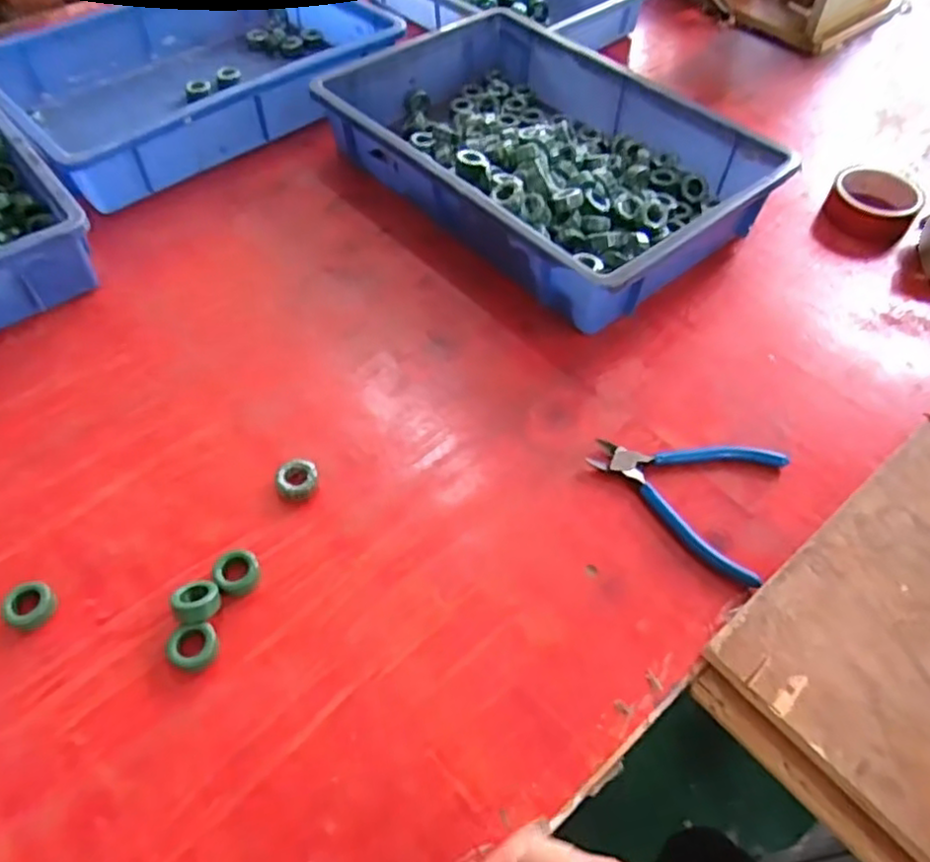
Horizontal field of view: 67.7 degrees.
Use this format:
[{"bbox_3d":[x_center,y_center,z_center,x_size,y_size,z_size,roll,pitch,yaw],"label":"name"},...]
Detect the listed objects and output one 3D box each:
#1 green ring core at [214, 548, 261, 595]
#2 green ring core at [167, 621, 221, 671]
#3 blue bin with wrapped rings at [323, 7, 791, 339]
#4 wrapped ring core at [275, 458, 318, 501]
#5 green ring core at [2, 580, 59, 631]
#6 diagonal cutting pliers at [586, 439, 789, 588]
[{"bbox_3d":[-0.159,0.099,0.484,0.028,0.014,0.030,0,54,0],"label":"green ring core"},{"bbox_3d":[-0.177,0.141,0.452,0.031,0.012,0.029,0,54,0],"label":"green ring core"},{"bbox_3d":[0.077,-0.295,0.736,0.282,0.080,0.424,-37,62,-24],"label":"blue bin with wrapped rings"},{"bbox_3d":[-0.129,0.037,0.532,0.029,0.015,0.031,-2,54,-2],"label":"wrapped ring core"},{"bbox_3d":[-0.294,0.118,0.469,0.033,0.013,0.031,0,54,0],"label":"green ring core"},{"bbox_3d":[0.168,0.040,0.537,0.139,0.014,0.122,21,56,15],"label":"diagonal cutting pliers"}]

